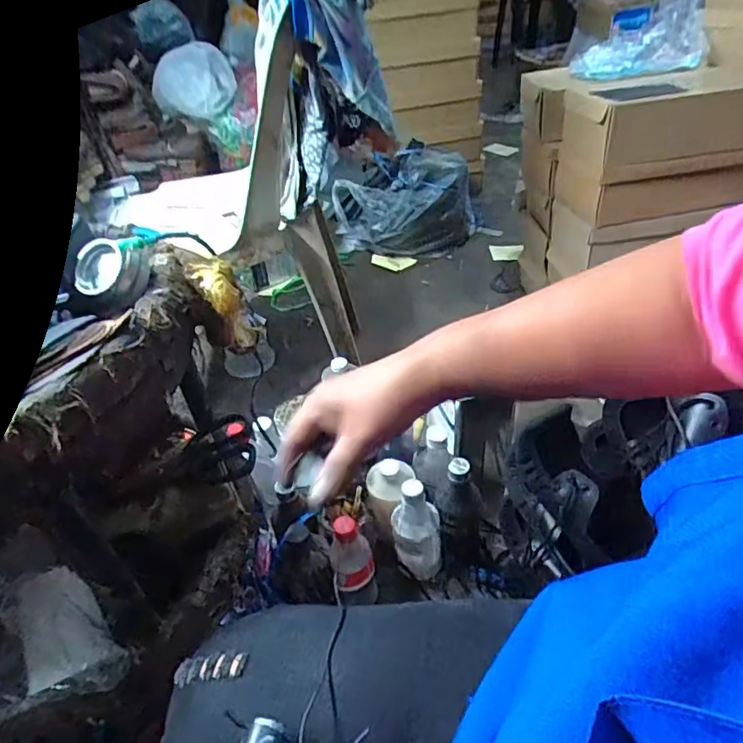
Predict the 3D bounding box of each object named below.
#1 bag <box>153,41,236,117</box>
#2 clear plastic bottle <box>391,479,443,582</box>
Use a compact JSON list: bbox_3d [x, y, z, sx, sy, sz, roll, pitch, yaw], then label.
[{"bbox_3d":[-0.533,-0.870,1.612,0.224,0.173,0.205,-19,41,-14],"label":"bag"},{"bbox_3d":[0.065,0.229,0.779,0.066,0.176,0.057,-4,40,4],"label":"clear plastic bottle"}]

